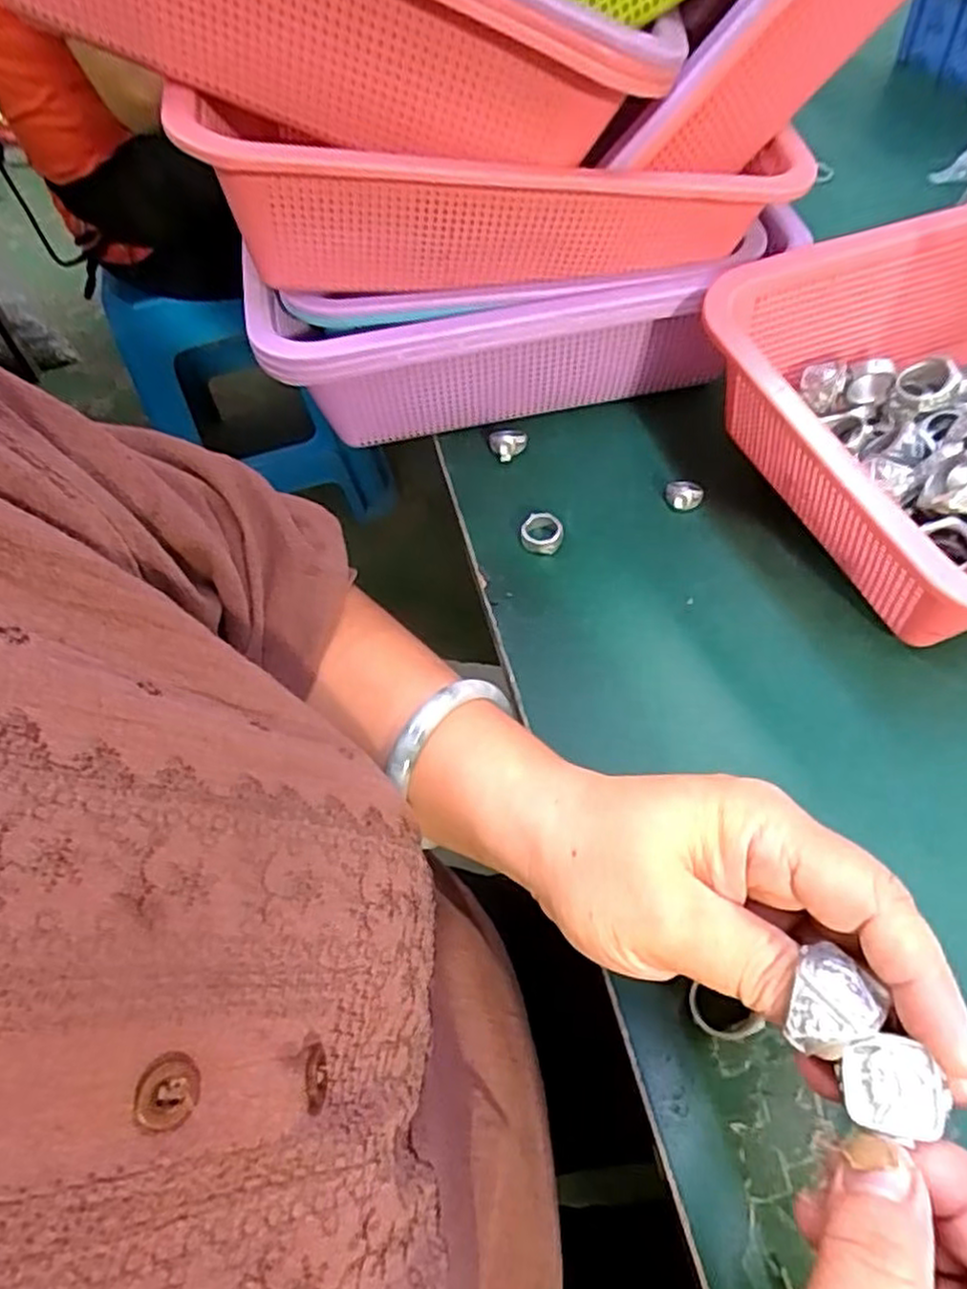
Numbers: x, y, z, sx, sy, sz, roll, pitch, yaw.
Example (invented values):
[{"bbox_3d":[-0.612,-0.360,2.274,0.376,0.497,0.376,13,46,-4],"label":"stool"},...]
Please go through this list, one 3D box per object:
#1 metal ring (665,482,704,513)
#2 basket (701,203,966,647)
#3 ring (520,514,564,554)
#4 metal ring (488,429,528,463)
[{"bbox_3d":[0.111,-0.084,0.407,0.016,0.015,0.020,-40,62,-22],"label":"metal ring"},{"bbox_3d":[0.278,-0.117,0.367,0.301,0.098,0.222,-19,56,-9],"label":"basket"},{"bbox_3d":[0.032,-0.060,0.393,0.021,0.013,0.019,18,59,16],"label":"ring"},{"bbox_3d":[0.015,-0.123,0.437,0.019,0.016,0.018,-28,58,-15],"label":"metal ring"}]

